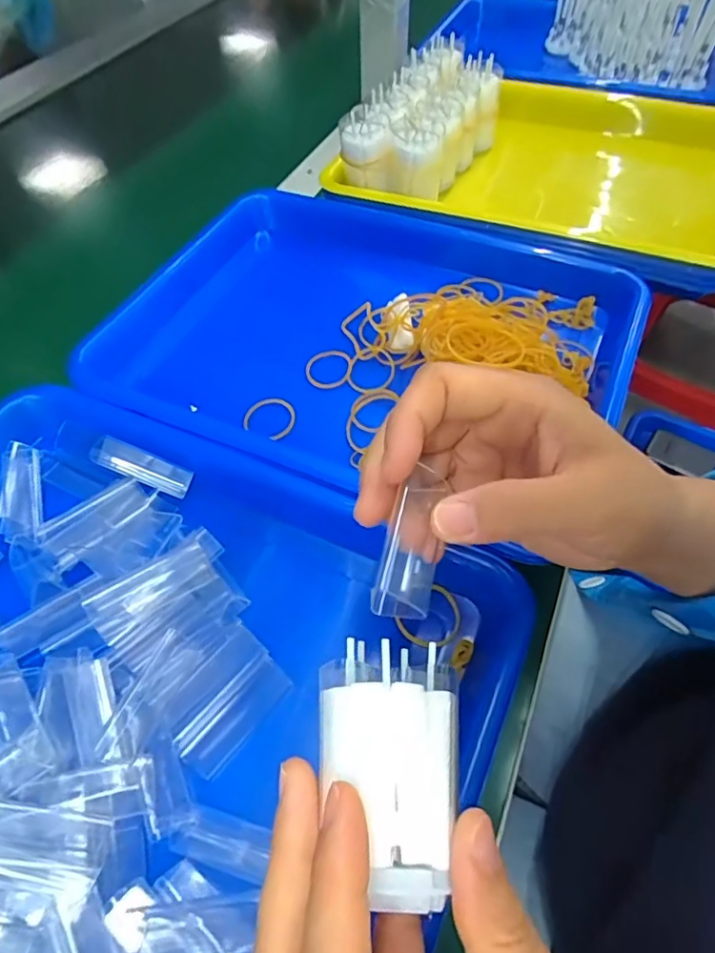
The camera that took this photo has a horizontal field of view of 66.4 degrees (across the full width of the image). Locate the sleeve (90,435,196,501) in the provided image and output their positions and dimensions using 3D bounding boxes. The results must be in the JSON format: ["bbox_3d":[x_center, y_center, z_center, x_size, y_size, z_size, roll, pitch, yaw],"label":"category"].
[{"bbox_3d":[-0.123,-0.006,0.311,0.056,0.011,0.019,24,58,-3],"label":"sleeve"}]

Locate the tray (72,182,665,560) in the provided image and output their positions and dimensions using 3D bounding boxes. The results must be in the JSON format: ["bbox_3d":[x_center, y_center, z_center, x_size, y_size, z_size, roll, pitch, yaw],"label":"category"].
[{"bbox_3d":[0.001,-0.090,0.380,0.340,0.062,0.237,19,58,15],"label":"tray"}]

